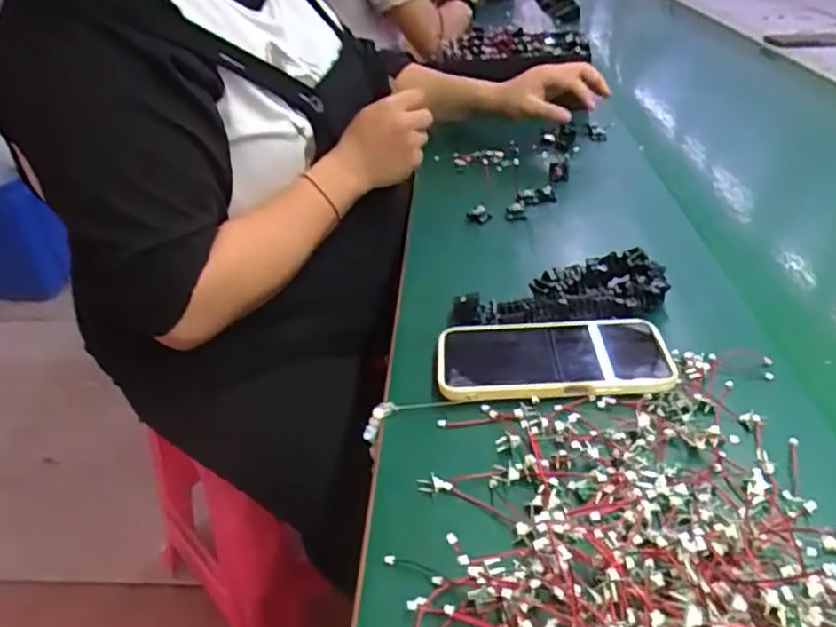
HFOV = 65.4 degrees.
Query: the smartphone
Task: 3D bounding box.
[{"bbox_3d":[0.099,0.027,0.486,0.166,0.008,0.083,-2,35,5],"label":"smartphone"}]

